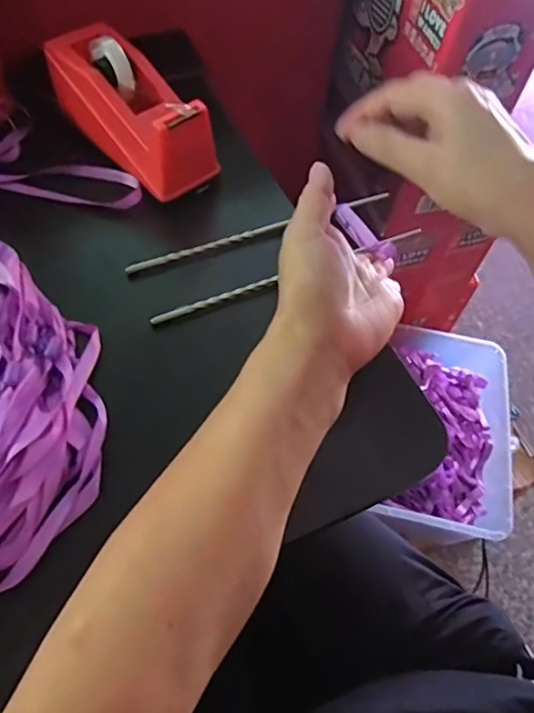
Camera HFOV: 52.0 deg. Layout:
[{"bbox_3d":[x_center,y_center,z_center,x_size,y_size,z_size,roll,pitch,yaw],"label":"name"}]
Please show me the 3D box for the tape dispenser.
[{"bbox_3d":[-0.107,-0.203,0.438,0.159,0.069,0.067,44,64,7],"label":"tape dispenser"}]

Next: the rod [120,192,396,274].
[{"bbox_3d":[-0.001,-0.101,0.435,0.224,0.008,0.007,-20,62,-15],"label":"rod"}]

